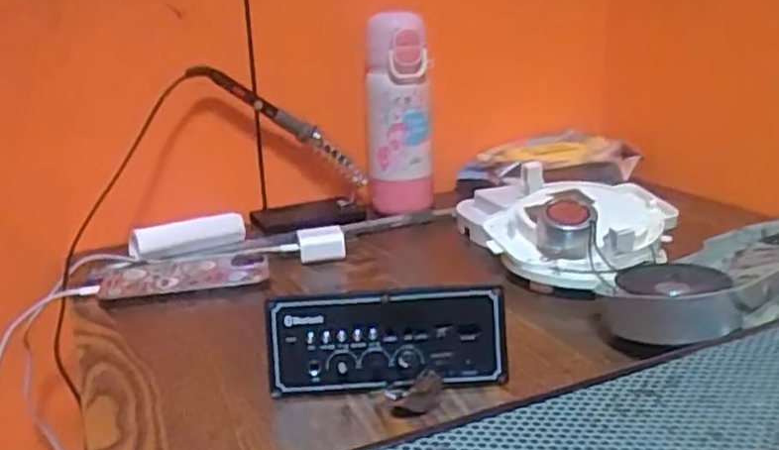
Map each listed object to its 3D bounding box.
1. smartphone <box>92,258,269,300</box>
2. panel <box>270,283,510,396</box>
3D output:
[{"bbox_3d":[-0.188,0.050,0.683,0.149,0.017,0.067,-4,19,1],"label":"smartphone"},{"bbox_3d":[-0.003,0.078,0.478,0.153,0.065,0.019,-3,19,4],"label":"panel"}]

